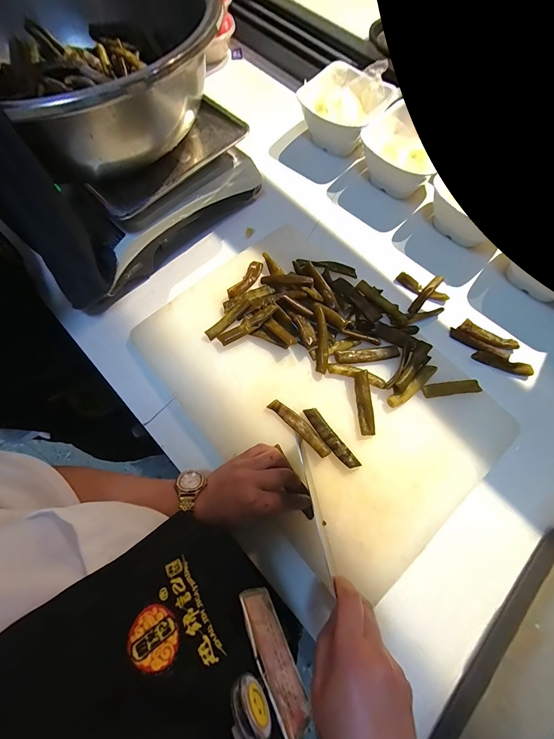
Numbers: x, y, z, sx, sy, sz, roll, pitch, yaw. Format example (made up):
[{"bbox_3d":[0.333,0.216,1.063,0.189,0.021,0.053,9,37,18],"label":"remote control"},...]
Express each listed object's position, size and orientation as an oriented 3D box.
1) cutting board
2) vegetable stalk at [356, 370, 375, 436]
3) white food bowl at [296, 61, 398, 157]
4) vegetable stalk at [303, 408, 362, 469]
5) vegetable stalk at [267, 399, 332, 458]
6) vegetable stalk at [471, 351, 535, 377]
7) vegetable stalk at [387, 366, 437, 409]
[{"bbox_3d":[0.051,0.015,0.418,0.321,0.027,0.472,-38,74,-12],"label":"cutting board"},{"bbox_3d":[0.116,0.045,0.396,0.017,0.009,0.082,-2,81,-4],"label":"vegetable stalk"},{"bbox_3d":[0.133,-0.508,0.596,0.163,0.089,0.129,22,69,4],"label":"white food bowl"},{"bbox_3d":[0.068,0.087,0.382,0.018,0.015,0.092,-37,74,-12],"label":"vegetable stalk"},{"bbox_3d":[0.030,0.073,0.387,0.095,0.007,0.021,41,75,14],"label":"vegetable stalk"},{"bbox_3d":[0.336,-0.009,0.447,0.082,0.010,0.018,21,71,7],"label":"vegetable stalk"},{"bbox_3d":[0.186,0.025,0.413,0.084,0.016,0.018,-36,74,-12],"label":"vegetable stalk"}]

